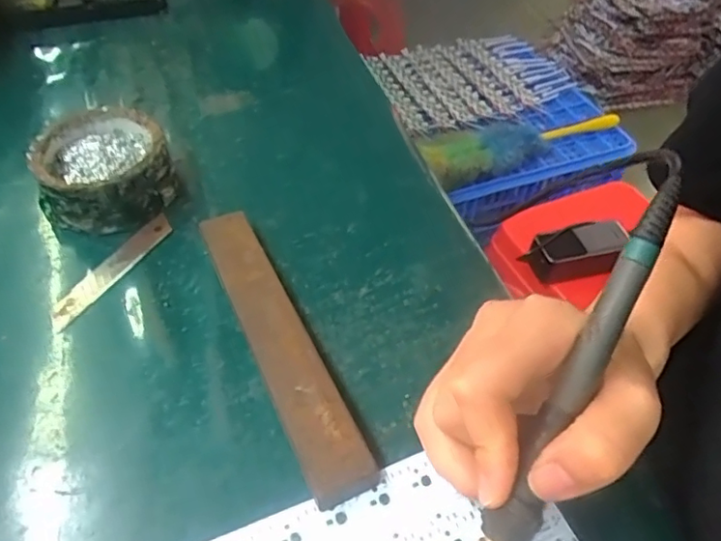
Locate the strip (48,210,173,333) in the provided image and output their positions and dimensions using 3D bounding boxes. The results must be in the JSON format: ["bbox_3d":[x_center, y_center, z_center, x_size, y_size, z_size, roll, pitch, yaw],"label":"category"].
[{"bbox_3d":[-0.154,-0.002,0.361,0.018,0.004,0.096,24,53,19],"label":"strip"}]

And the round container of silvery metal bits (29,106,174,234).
[{"bbox_3d":[-0.170,-0.067,0.389,0.083,0.047,0.076,0,49,0],"label":"round container of silvery metal bits"}]

